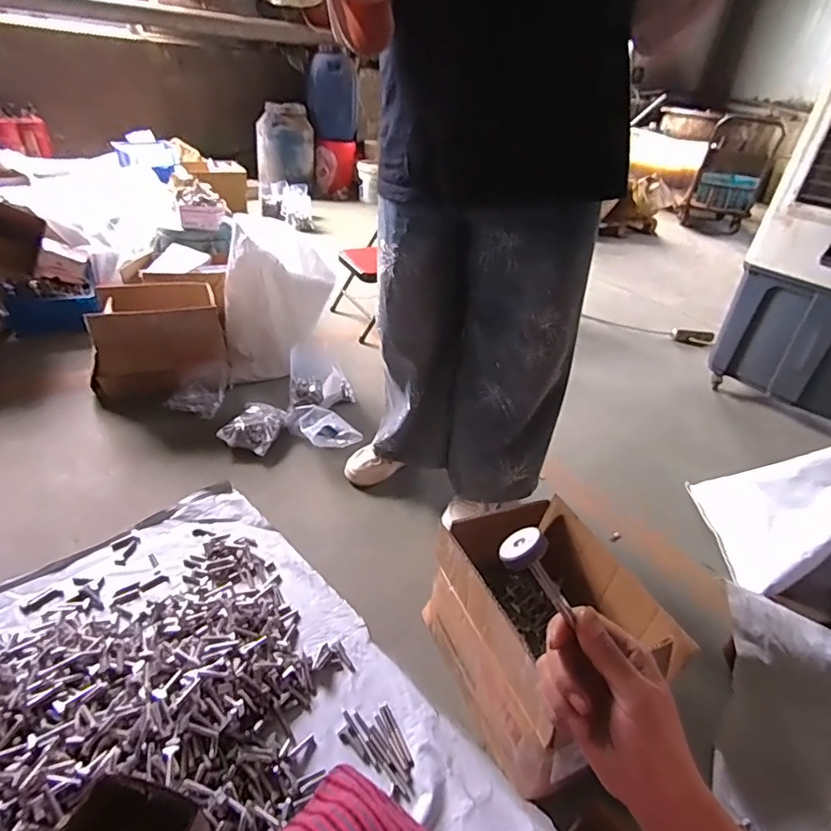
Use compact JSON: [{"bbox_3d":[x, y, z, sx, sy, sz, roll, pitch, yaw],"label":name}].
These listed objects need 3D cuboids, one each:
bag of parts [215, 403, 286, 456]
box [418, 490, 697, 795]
[{"bbox_3d":[-0.459,0.036,1.487,0.146,0.060,0.178,10,32,6],"label":"bag of parts"},{"bbox_3d":[0.211,0.359,0.869,0.263,0.246,0.328,-8,35,-22],"label":"box"}]

